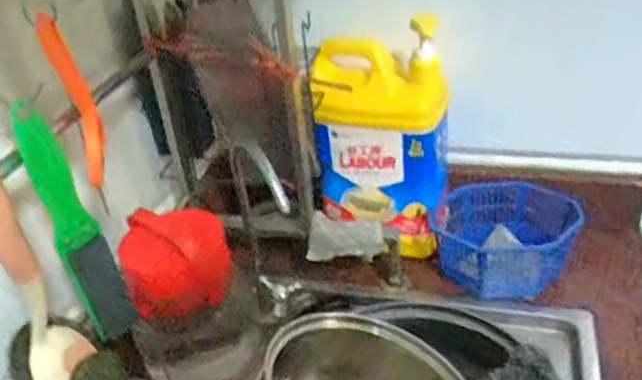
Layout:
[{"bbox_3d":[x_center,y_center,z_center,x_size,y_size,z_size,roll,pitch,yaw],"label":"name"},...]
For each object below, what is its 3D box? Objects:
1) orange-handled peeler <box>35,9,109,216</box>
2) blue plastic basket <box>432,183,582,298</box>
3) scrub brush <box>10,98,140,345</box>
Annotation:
[{"bbox_3d":[-0.188,-0.063,0.481,0.025,0.143,0.027,-18,35,-18],"label":"orange-handled peeler"},{"bbox_3d":[0.213,0.057,0.705,0.156,0.077,0.125,4,35,18],"label":"blue plastic basket"},{"bbox_3d":[-0.190,0.030,0.482,0.040,0.209,0.028,-19,34,-17],"label":"scrub brush"}]

